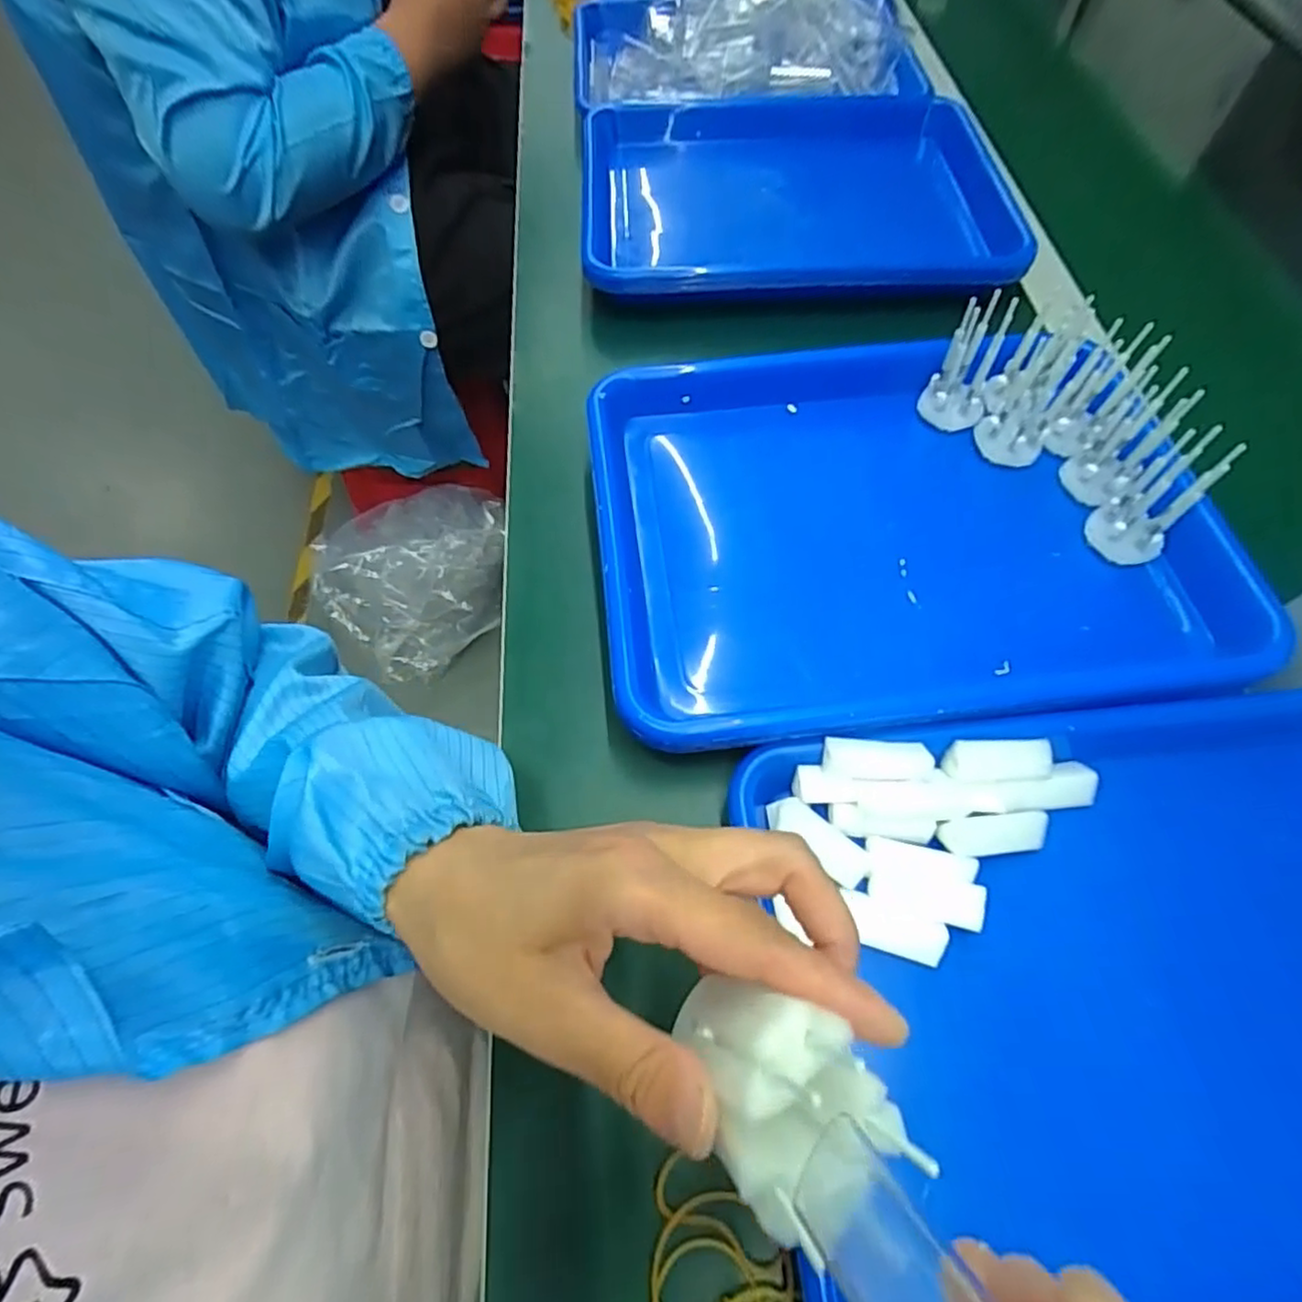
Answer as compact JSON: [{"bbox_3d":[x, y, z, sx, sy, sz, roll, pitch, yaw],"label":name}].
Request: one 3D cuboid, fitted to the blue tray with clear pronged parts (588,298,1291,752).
[{"bbox_3d":[0.137,-0.080,0.363,0.333,0.064,0.250,-5,62,-3],"label":"blue tray with clear pronged parts"}]

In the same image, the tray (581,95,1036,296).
[{"bbox_3d":[0.113,-0.373,0.554,0.340,0.057,0.264,-2,62,-1],"label":"tray"}]

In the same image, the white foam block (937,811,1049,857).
[{"bbox_3d":[0.157,0.083,0.298,0.052,0.010,0.016,-6,62,-3],"label":"white foam block"}]

